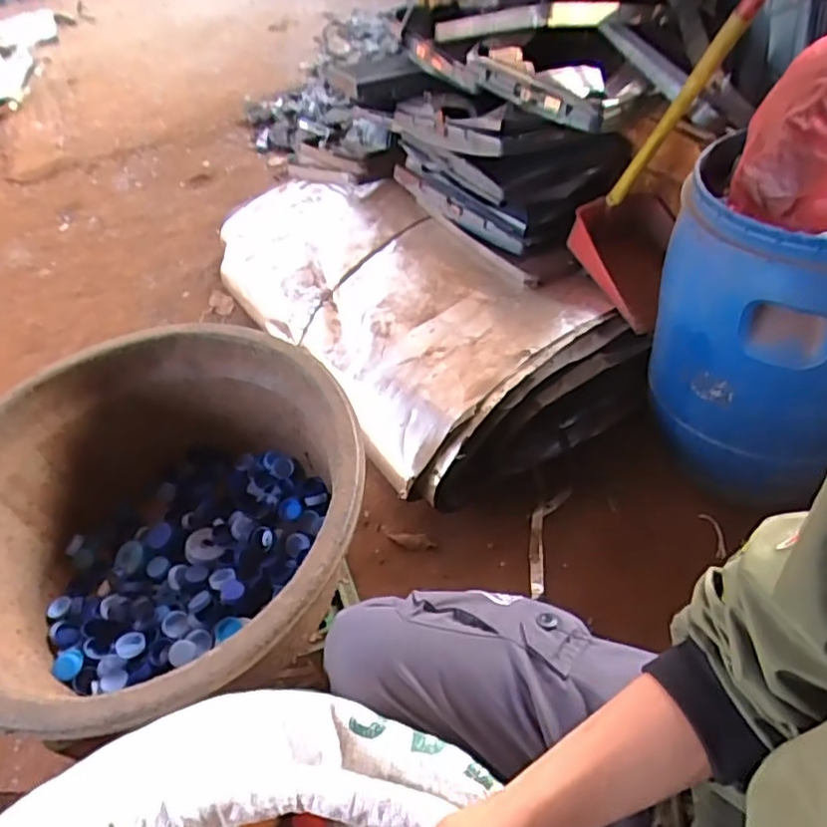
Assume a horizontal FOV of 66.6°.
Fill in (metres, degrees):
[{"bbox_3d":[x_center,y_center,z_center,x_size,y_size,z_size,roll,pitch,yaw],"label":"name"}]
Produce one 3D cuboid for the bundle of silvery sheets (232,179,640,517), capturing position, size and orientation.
[{"bbox_3d":[-0.049,-0.278,1.446,0.520,0.227,1.051,-28,52,-19],"label":"bundle of silvery sheets"}]

